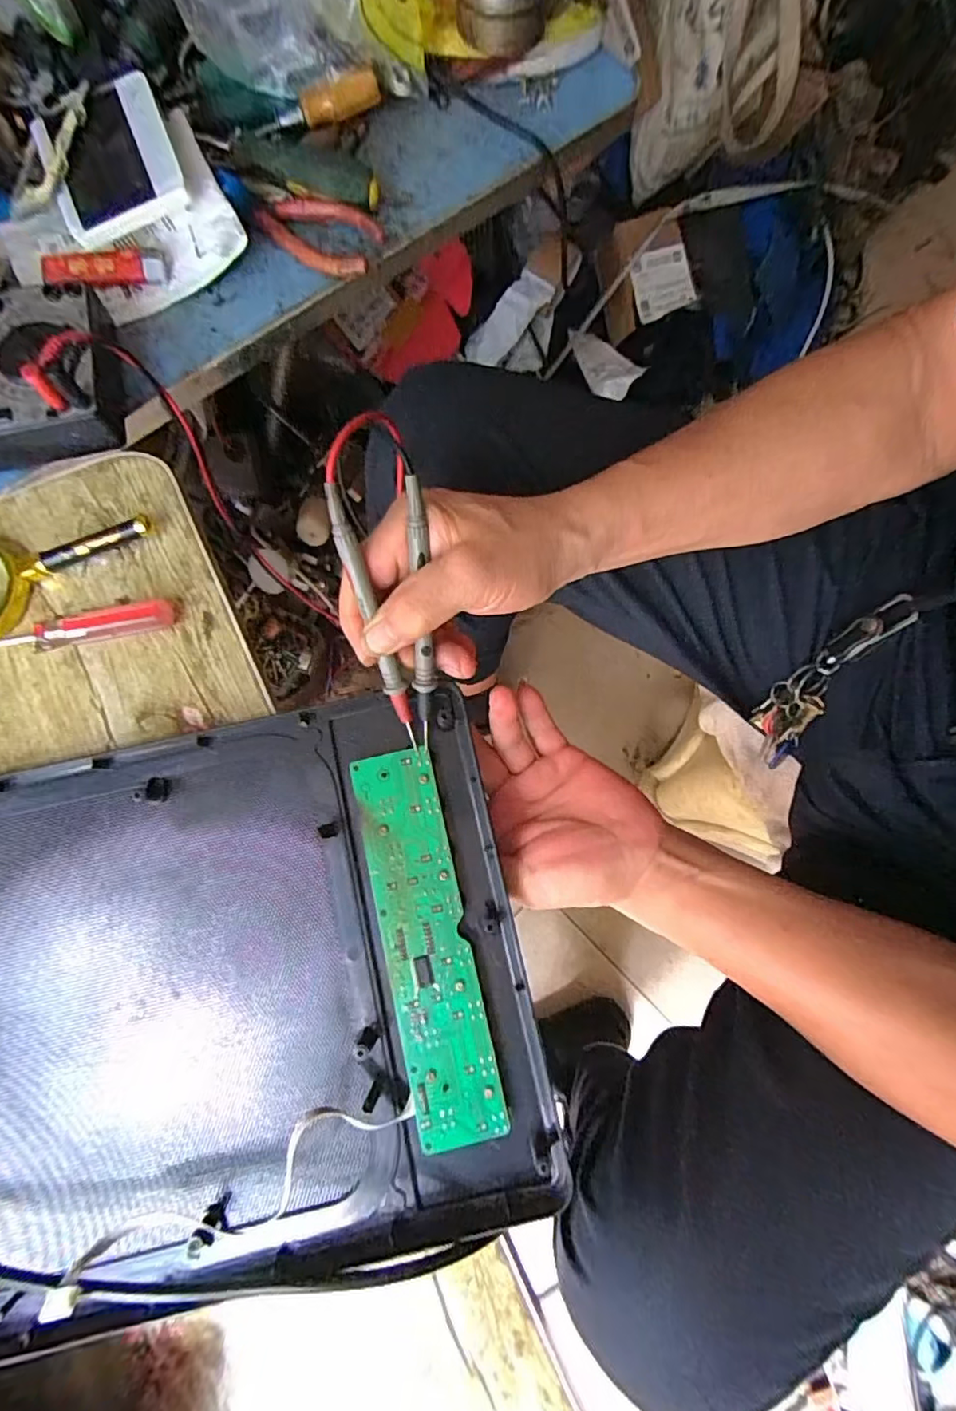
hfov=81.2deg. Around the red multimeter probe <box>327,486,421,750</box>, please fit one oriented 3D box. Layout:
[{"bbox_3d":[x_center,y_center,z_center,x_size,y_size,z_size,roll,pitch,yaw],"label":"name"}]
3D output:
[{"bbox_3d":[-0.052,-0.037,0.289,0.010,0.006,0.148,-17,120,-5],"label":"red multimeter probe"}]

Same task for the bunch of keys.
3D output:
[{"bbox_3d":[0.250,-0.011,0.413,0.042,0.163,0.034,22,45,3],"label":"bunch of keys"}]

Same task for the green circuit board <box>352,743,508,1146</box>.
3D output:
[{"bbox_3d":[-0.029,0.129,0.311,0.046,0.012,0.206,-12,78,-4],"label":"green circuit board"}]

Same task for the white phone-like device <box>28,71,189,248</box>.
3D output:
[{"bbox_3d":[-0.249,-0.369,0.375,0.085,0.013,0.087,-21,93,3],"label":"white phone-like device"}]

